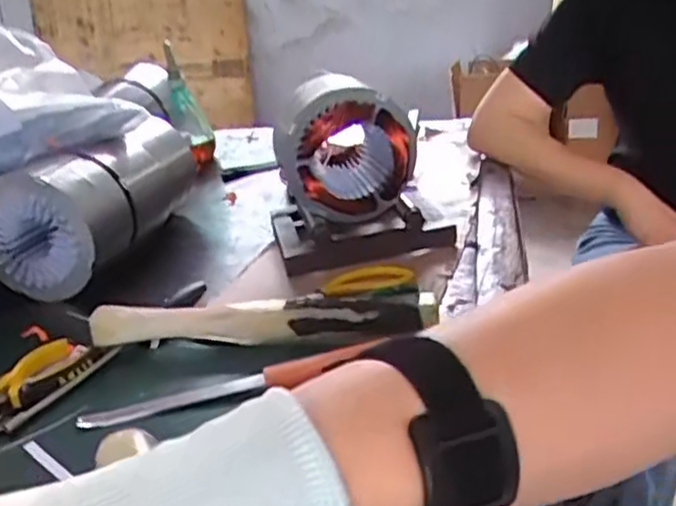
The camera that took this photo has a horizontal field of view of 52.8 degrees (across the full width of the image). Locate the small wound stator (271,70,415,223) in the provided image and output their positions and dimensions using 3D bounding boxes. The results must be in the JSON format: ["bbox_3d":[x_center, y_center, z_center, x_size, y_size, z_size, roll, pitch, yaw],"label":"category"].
[{"bbox_3d":[0.006,-0.133,0.864,0.158,0.149,0.104,-14,27,-17],"label":"small wound stator"}]

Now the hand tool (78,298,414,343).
[{"bbox_3d":[-0.081,0.066,0.661,0.313,0.046,0.028,-2,25,6],"label":"hand tool"}]

